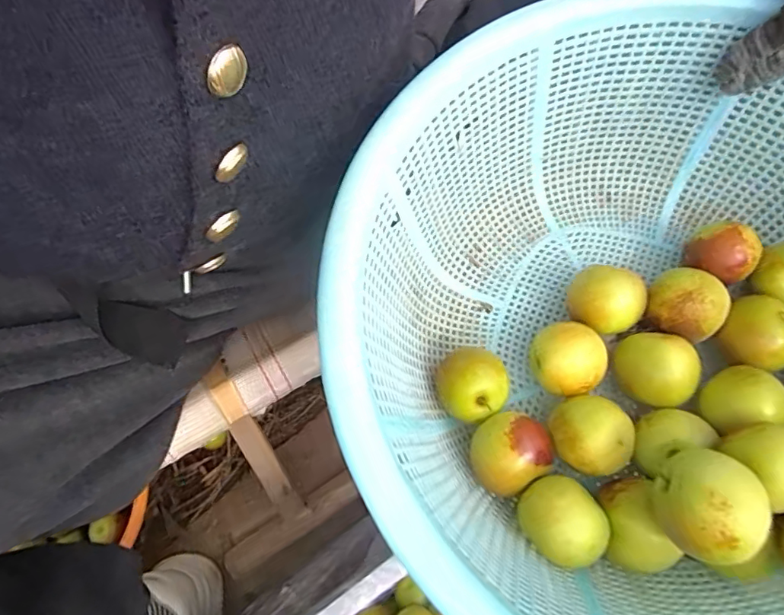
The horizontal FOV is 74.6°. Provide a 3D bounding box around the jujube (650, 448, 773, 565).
[{"bbox_3d":[0.111,0.068,0.179,0.025,0.027,0.035,-8,61,-4],"label":"jujube"}]

